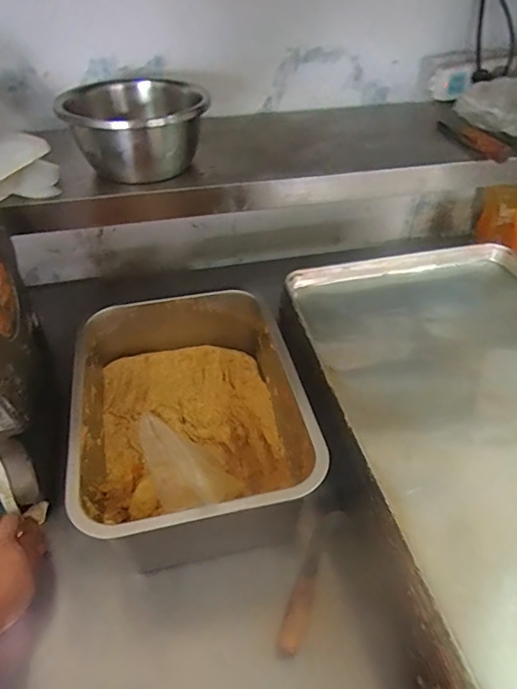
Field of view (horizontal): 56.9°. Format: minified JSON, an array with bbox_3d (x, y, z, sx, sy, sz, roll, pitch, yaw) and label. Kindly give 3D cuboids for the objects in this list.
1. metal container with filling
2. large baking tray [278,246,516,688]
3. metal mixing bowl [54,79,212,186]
[{"bbox_3d":[-0.085,0.089,0.612,0.257,0.178,0.344,-9,44,-9],"label":"metal container with filling"},{"bbox_3d":[0.289,0.072,0.596,0.426,0.053,0.610,-8,44,-9],"label":"large baking tray"},{"bbox_3d":[-0.171,-0.299,0.669,0.176,0.092,0.176,0,43,0],"label":"metal mixing bowl"}]

